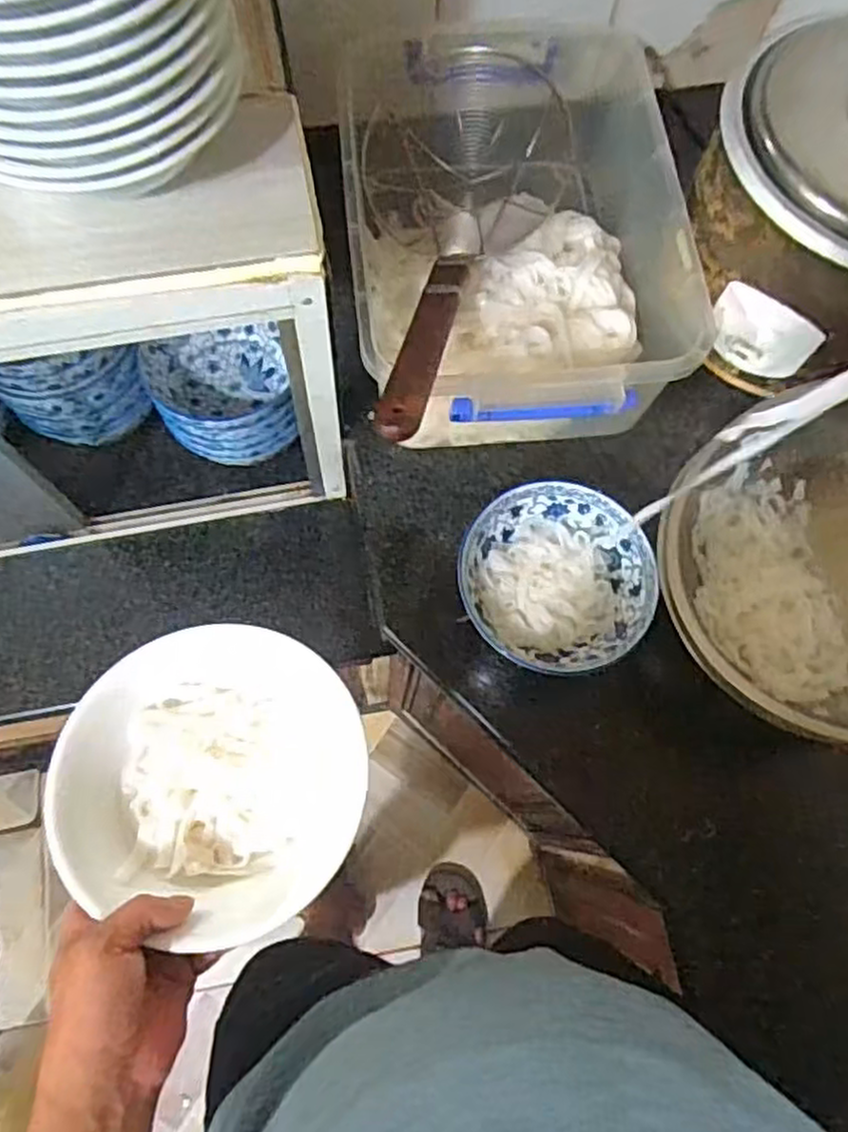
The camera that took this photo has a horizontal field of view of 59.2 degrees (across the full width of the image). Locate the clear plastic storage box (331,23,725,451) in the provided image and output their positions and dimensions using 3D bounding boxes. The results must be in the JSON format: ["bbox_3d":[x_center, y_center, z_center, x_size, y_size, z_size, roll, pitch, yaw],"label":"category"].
[{"bbox_3d":[0.088,-0.325,0.746,0.314,0.139,0.435,-5,72,-3],"label":"clear plastic storage box"}]

